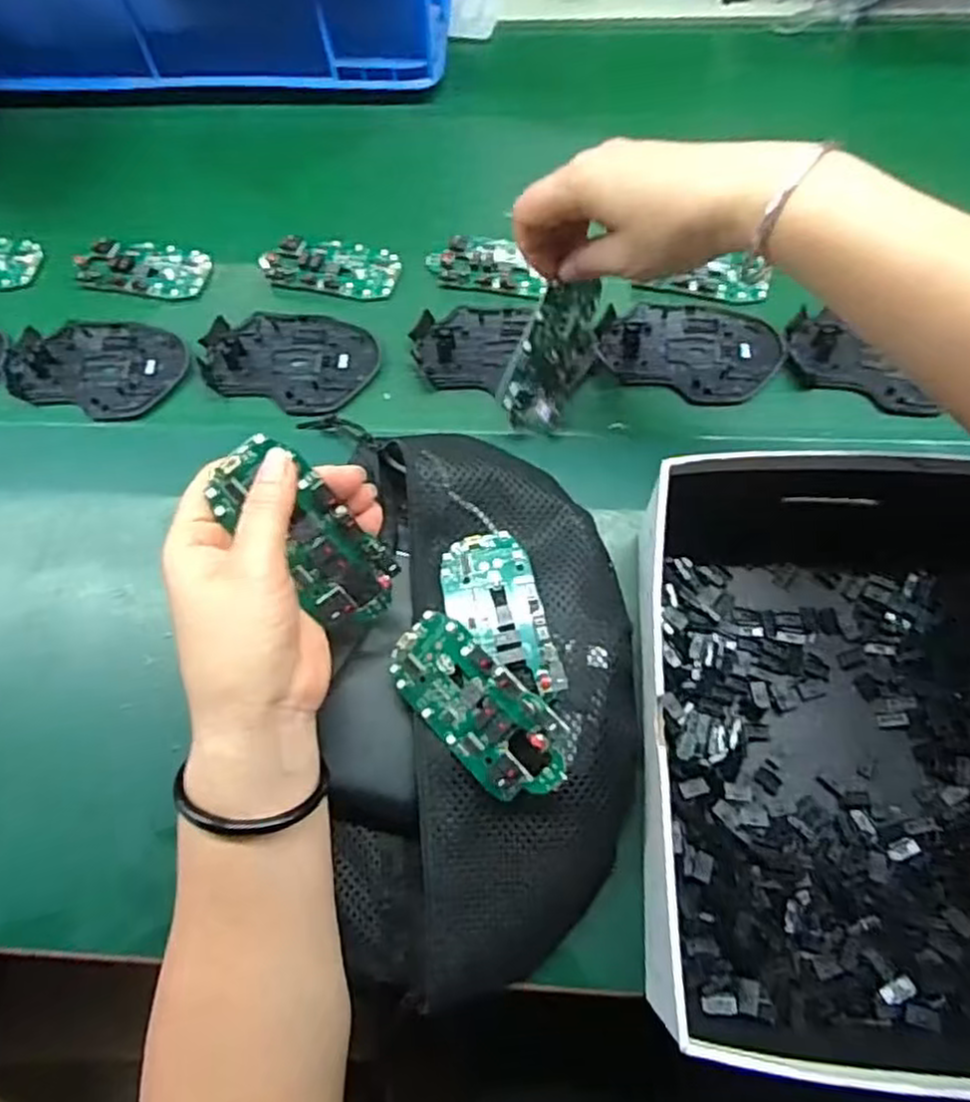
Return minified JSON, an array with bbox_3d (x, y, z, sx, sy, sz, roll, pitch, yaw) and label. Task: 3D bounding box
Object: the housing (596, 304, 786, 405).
[{"bbox_3d":[0.132,-0.131,0.481,0.113,0.009,0.069,15,69,9],"label":"housing"}]

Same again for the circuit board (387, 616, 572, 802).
[{"bbox_3d":[-0.004,0.071,0.342,0.098,0.008,0.047,45,101,22],"label":"circuit board"}]

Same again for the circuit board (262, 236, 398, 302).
[{"bbox_3d":[-0.108,-0.200,0.523,0.095,0.007,0.046,11,68,7],"label":"circuit board"}]

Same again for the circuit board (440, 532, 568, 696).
[{"bbox_3d":[0.006,0.031,0.361,0.044,0.012,0.087,-17,65,1],"label":"circuit board"}]

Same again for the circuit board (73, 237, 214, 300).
[{"bbox_3d":[-0.245,-0.202,0.533,0.094,0.005,0.047,8,68,6],"label":"circuit board"}]

